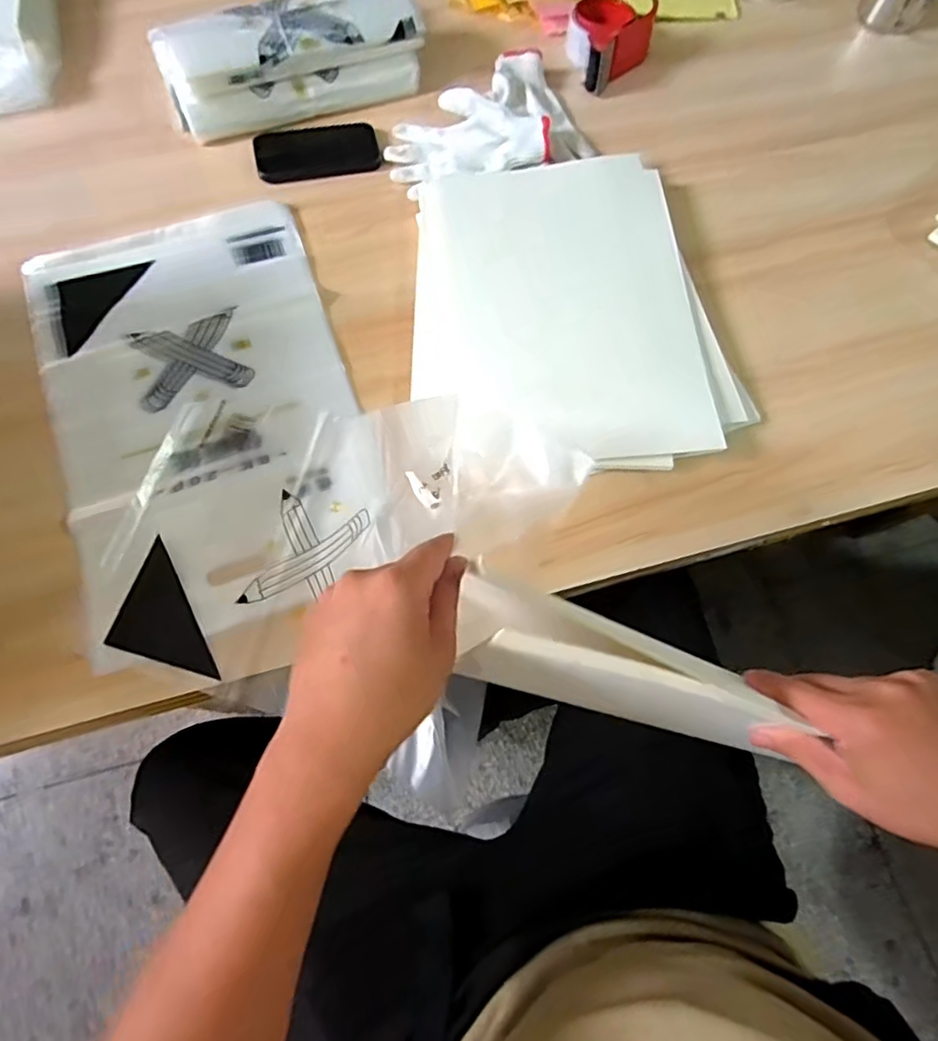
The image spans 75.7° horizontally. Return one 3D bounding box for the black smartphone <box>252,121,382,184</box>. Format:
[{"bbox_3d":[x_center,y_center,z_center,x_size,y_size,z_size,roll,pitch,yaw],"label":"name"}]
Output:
[{"bbox_3d":[-0.186,-0.455,0.740,0.147,0.009,0.073,-15,71,-7],"label":"black smartphone"}]

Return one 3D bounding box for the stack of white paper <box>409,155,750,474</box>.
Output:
[{"bbox_3d":[0.102,-0.239,0.671,0.323,0.030,0.397,-6,70,-4],"label":"stack of white paper"}]

